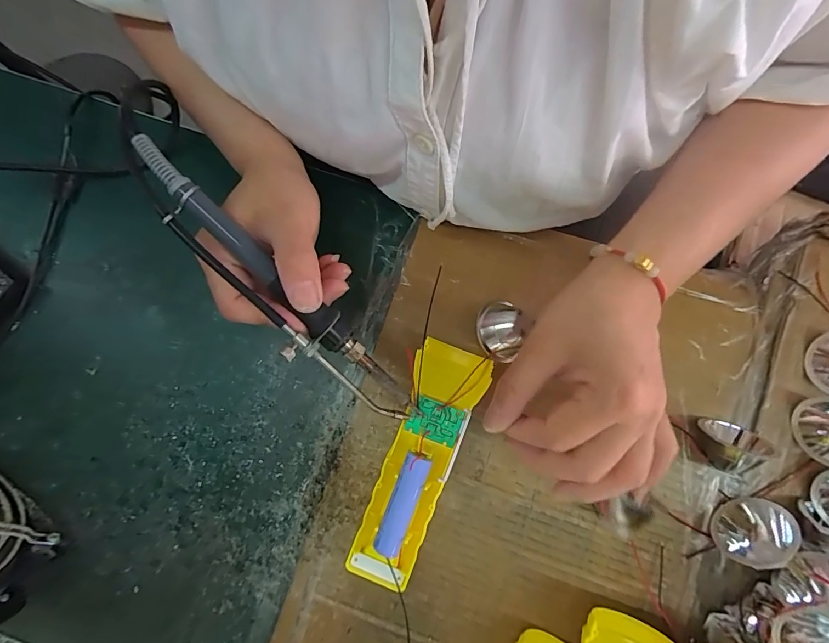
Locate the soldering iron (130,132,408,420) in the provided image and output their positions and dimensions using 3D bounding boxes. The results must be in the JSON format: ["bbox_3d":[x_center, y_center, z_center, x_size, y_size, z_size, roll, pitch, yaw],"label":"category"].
[{"bbox_3d":[-0.078,-0.016,0.224,0.031,0.015,0.191,-45,101,-8],"label":"soldering iron"}]

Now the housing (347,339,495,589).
[{"bbox_3d":[0.001,0.092,0.276,0.046,0.033,0.155,22,80,5],"label":"housing"}]

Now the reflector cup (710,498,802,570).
[{"bbox_3d":[0.208,0.131,0.255,0.027,0.045,0.041,11,79,3],"label":"reflector cup"}]

